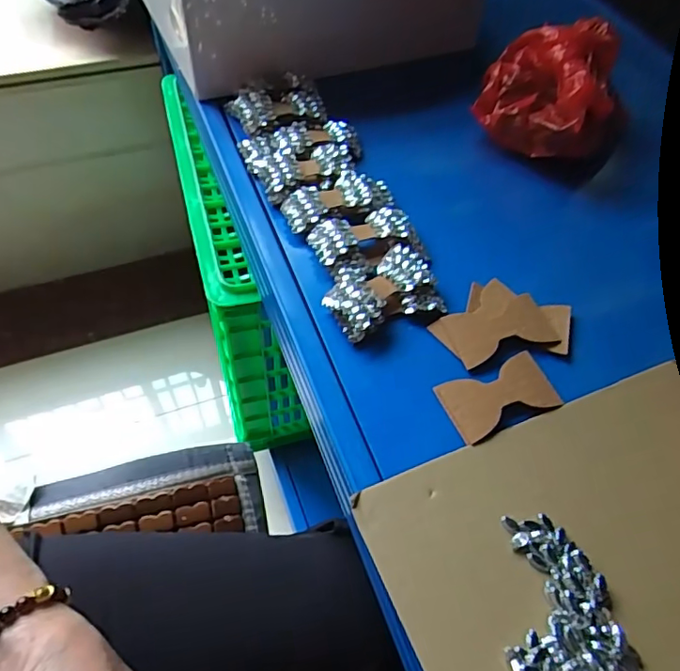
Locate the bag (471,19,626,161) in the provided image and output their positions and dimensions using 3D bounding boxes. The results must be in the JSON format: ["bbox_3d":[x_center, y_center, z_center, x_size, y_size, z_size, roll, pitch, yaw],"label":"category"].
[{"bbox_3d":[0.209,-0.232,0.544,0.140,0.093,0.124,6,55,0],"label":"bag"}]

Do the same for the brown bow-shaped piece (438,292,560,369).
[{"bbox_3d":[0.124,-0.006,0.425,0.080,0.005,0.046,-15,58,-14],"label":"brown bow-shaped piece"}]

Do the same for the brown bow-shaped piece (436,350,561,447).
[{"bbox_3d":[0.115,0.042,0.394,0.083,0.004,0.046,-19,59,-16],"label":"brown bow-shaped piece"}]

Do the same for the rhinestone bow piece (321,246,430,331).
[{"bbox_3d":[0.033,-0.040,0.429,0.088,0.014,0.042,-34,64,-24],"label":"rhinestone bow piece"}]

